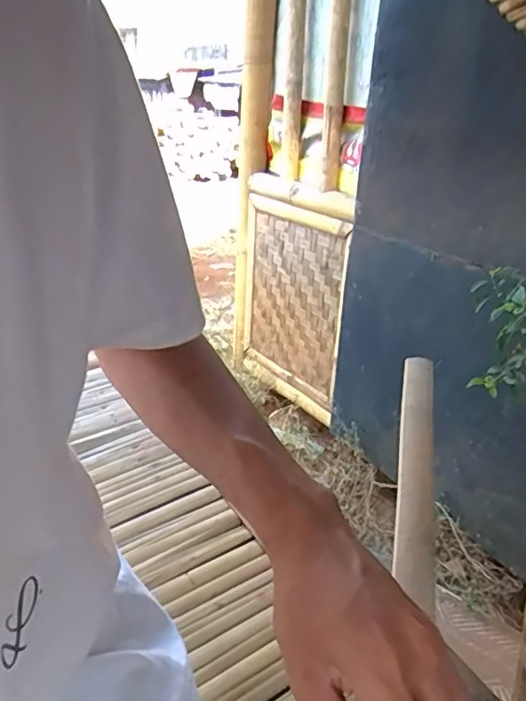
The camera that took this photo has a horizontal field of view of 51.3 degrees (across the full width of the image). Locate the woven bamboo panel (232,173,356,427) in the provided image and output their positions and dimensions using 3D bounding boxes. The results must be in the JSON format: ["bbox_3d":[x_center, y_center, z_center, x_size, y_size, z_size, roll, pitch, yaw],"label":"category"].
[{"bbox_3d":[0.064,-0.173,1.676,0.053,0.659,0.538,-14,27,-33],"label":"woven bamboo panel"}]

